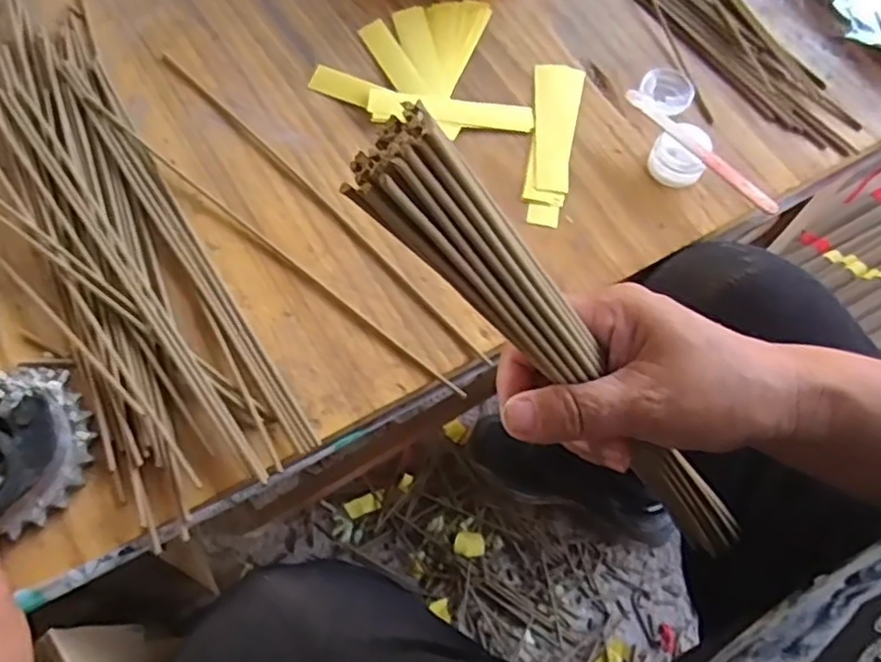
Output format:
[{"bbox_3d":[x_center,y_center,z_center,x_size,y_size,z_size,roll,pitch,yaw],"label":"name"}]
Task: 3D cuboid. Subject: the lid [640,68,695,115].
[{"bbox_3d":[0.164,-0.172,0.490,0.035,0.006,0.038,1,65,-3],"label":"lid"}]

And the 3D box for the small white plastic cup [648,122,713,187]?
[{"bbox_3d":[0.160,-0.119,0.458,0.034,0.024,0.036,1,65,-3],"label":"small white plastic cup"}]

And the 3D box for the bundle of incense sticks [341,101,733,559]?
[{"bbox_3d":[0.066,0.028,0.295,0.038,0.300,0.026,-1,55,43],"label":"bundle of incense sticks"}]

